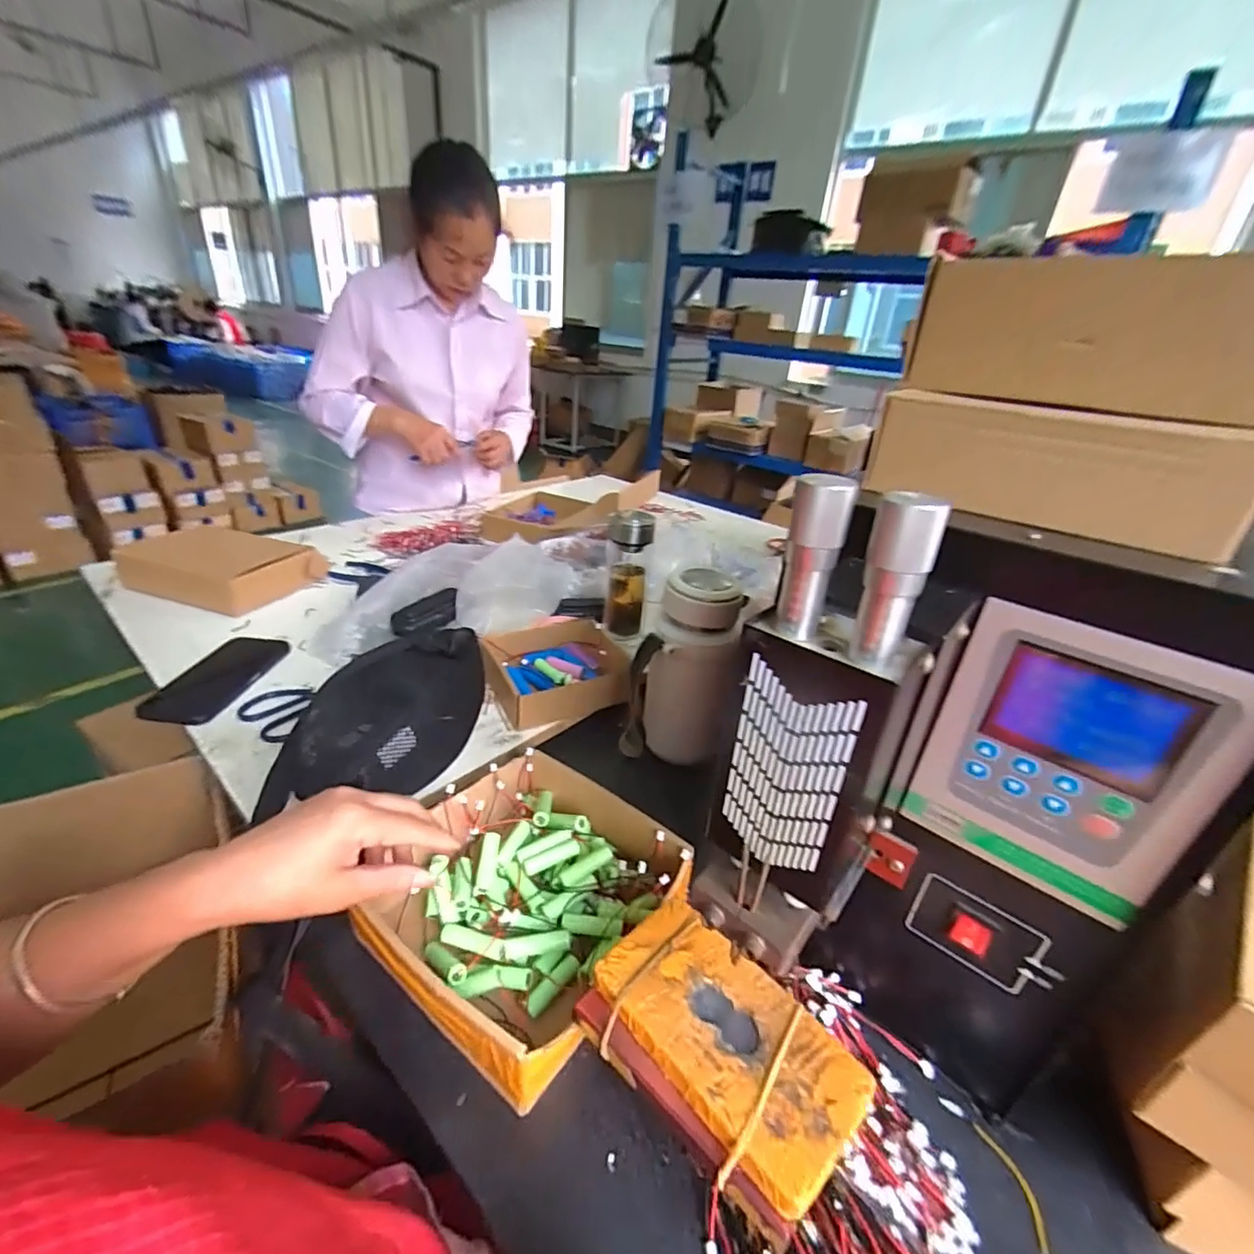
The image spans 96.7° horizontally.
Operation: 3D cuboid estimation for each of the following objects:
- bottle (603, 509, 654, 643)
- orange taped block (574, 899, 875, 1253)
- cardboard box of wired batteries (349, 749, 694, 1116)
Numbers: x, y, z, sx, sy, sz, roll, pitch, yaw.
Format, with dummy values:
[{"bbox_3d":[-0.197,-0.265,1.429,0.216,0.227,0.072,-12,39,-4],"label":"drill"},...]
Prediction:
[{"bbox_3d":[0.000,-0.067,0.787,0.063,0.186,0.059,6,29,5],"label":"bottle"},{"bbox_3d":[0.051,0.241,0.326,0.148,0.026,0.093,27,36,36],"label":"orange taped block"},{"bbox_3d":[-0.079,0.212,0.454,0.210,0.070,0.207,23,34,31],"label":"cardboard box of wired batteries"}]

